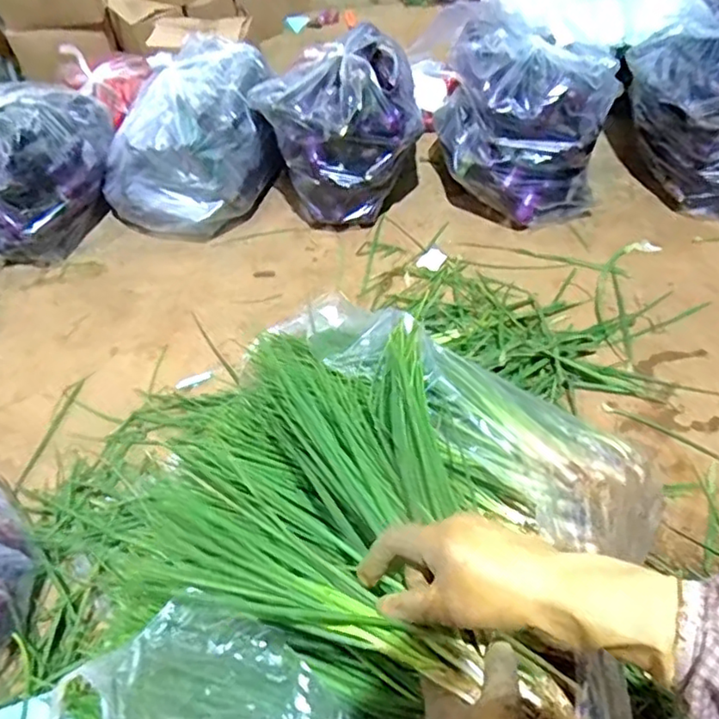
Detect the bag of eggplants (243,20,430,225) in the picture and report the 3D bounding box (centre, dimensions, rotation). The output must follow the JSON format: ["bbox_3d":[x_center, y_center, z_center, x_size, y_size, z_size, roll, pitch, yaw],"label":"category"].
[{"bbox_3d":[-0.029,-0.467,1.305,0.292,0.286,0.274,-26,53,-16],"label":"bag of eggplants"}]

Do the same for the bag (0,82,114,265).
[{"bbox_3d":[-0.700,-0.418,1.350,0.264,0.236,0.377,12,53,15],"label":"bag"}]

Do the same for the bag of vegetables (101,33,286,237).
[{"bbox_3d":[-0.381,-0.506,1.395,0.381,0.238,0.441,-9,50,-2],"label":"bag of vegetables"}]

